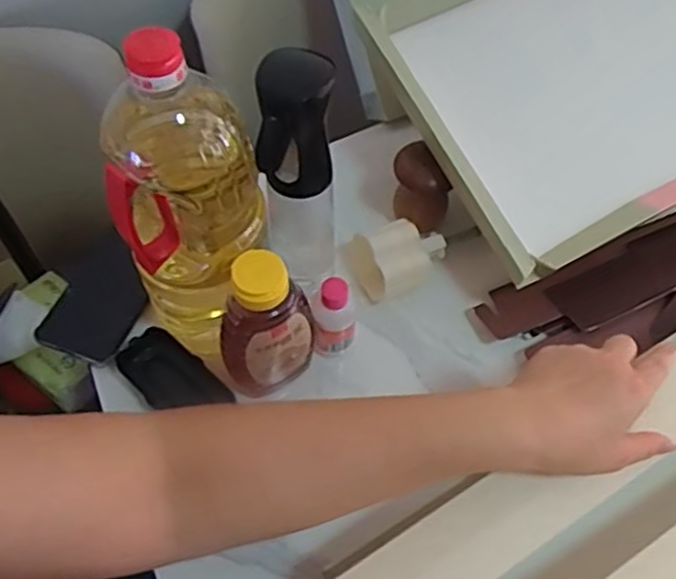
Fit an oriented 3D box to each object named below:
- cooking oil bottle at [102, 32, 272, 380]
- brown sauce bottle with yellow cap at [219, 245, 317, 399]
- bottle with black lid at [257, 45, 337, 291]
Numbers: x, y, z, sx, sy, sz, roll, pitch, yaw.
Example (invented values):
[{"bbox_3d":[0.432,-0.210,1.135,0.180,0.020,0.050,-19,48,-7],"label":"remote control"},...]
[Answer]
[{"bbox_3d":[-0.108,-0.058,0.511,0.107,0.270,0.106,-18,61,-11],"label":"cooking oil bottle"},{"bbox_3d":[-0.055,0.033,0.541,0.063,0.149,0.060,11,60,6],"label":"brown sauce bottle with yellow cap"},{"bbox_3d":[-0.031,-0.083,0.550,0.058,0.229,0.060,-2,59,-2],"label":"bottle with black lid"}]

